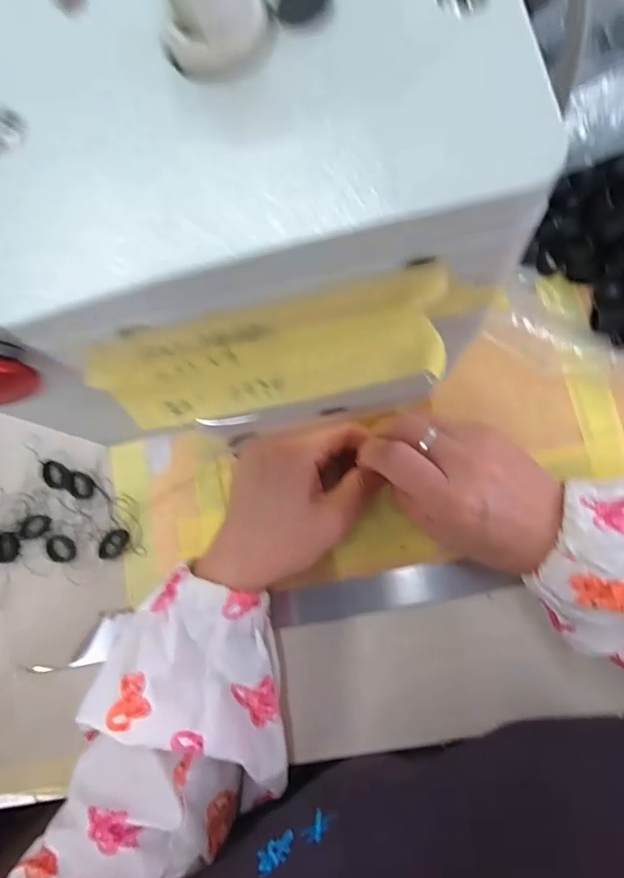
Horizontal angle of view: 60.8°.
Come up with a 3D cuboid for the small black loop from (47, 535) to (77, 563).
[{"bbox_3d":[-0.165,0.073,0.351,0.022,0.005,0.015,27,85,11],"label":"small black loop"}]

